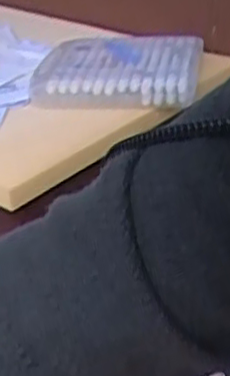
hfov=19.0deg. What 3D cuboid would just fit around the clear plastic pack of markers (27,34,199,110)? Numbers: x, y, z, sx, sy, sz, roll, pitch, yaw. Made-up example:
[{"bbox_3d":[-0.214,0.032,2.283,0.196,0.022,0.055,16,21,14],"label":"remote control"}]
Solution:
[{"bbox_3d":[0.004,-0.140,0.814,0.191,0.035,0.194,2,28,9],"label":"clear plastic pack of markers"}]

